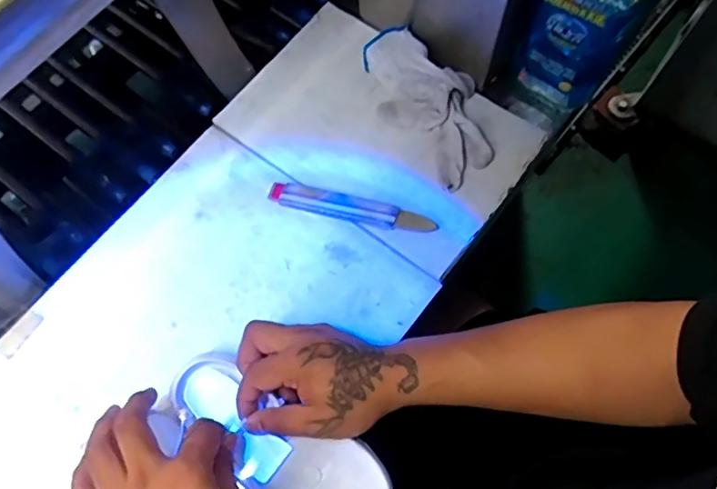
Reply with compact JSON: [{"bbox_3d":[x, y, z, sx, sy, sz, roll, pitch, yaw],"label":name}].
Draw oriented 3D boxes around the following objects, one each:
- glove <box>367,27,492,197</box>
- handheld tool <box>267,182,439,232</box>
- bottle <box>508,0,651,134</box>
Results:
[{"bbox_3d":[0.074,-0.148,0.574,0.089,0.039,0.168,-38,75,-11],"label":"glove"},{"bbox_3d":[-0.006,-0.036,0.554,0.162,0.012,0.026,14,72,5],"label":"handheld tool"},{"bbox_3d":[0.202,-0.201,0.510,0.084,0.224,0.076,42,77,13],"label":"bottle"}]

